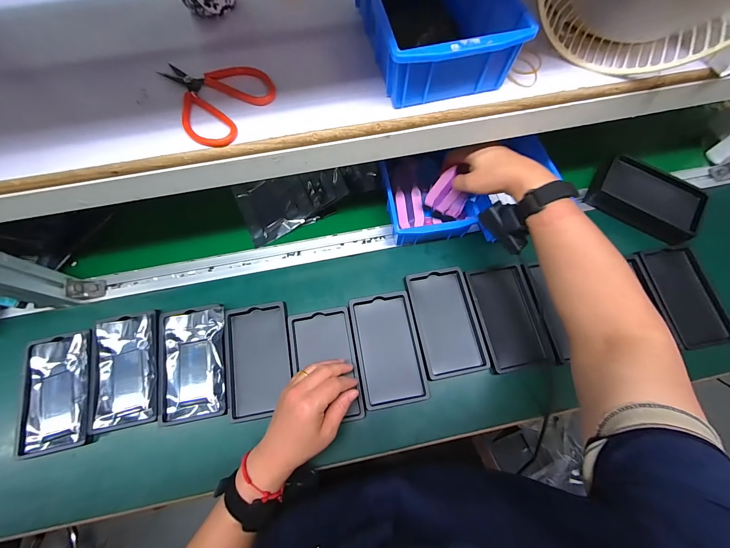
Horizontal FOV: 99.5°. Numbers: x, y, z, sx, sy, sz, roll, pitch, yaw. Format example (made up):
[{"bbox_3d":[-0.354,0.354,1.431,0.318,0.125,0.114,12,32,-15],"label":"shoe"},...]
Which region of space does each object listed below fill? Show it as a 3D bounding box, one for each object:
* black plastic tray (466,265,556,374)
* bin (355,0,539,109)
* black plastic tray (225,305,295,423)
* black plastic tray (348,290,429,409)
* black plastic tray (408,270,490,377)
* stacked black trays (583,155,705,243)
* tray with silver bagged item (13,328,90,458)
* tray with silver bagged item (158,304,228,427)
[{"bbox_3d":[0.220,0.065,0.479,0.095,0.021,0.157,-9,70,-3],"label":"black plastic tray"},{"bbox_3d":[0.067,-0.276,0.320,0.129,0.058,0.198,-13,71,-4],"label":"bin"},{"bbox_3d":[-0.155,0.123,0.453,0.092,0.013,0.156,-9,70,-3],"label":"black plastic tray"},{"bbox_3d":[0.034,0.111,0.466,0.091,0.023,0.160,-10,71,-3],"label":"black plastic tray"},{"bbox_3d":[0.123,0.072,0.477,0.095,0.023,0.159,-10,71,-3],"label":"black plastic tray"},{"bbox_3d":[0.478,-0.129,0.527,0.165,0.035,0.103,30,73,11],"label":"stacked black trays"},{"bbox_3d":[-0.437,0.166,0.437,0.094,0.012,0.157,-11,71,-3],"label":"tray with silver bagged item"},{"bbox_3d":[-0.251,0.128,0.452,0.095,0.020,0.156,-10,70,-3],"label":"tray with silver bagged item"}]

